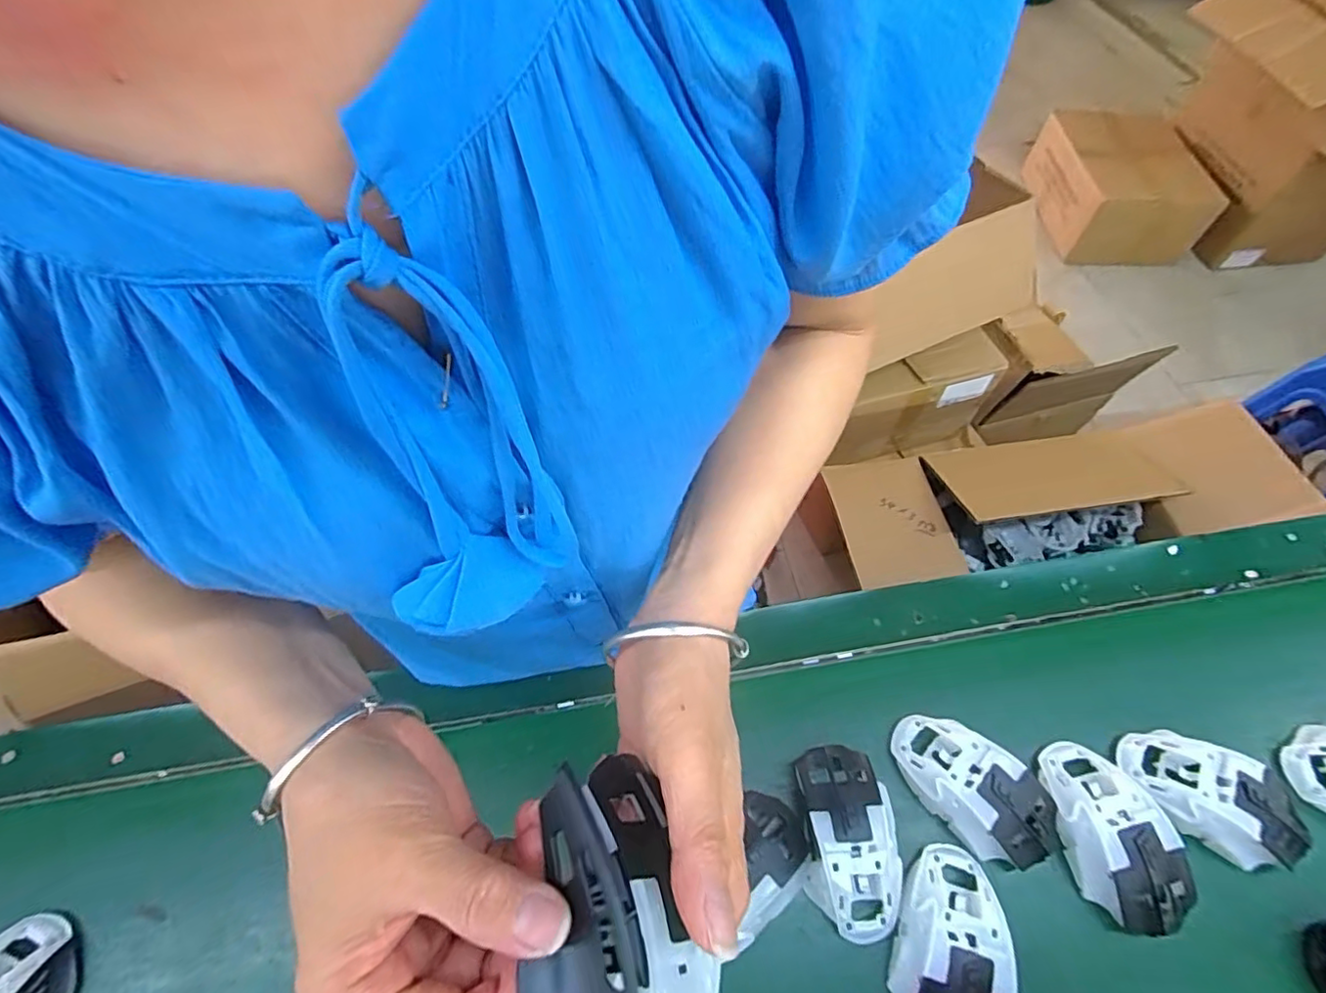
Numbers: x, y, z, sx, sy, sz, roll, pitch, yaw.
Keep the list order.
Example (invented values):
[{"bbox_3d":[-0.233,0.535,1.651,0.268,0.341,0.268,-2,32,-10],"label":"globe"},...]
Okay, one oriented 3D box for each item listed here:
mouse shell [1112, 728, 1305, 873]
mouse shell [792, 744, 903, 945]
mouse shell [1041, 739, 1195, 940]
[{"bbox_3d":[0.382,0.208,0.407,0.106,0.031,0.059,33,64,21],"label":"mouse shell"},{"bbox_3d":[0.127,0.235,0.407,0.064,0.029,0.115,1,58,3],"label":"mouse shell"},{"bbox_3d":[0.310,0.231,0.407,0.062,0.035,0.113,-10,58,-4],"label":"mouse shell"}]

